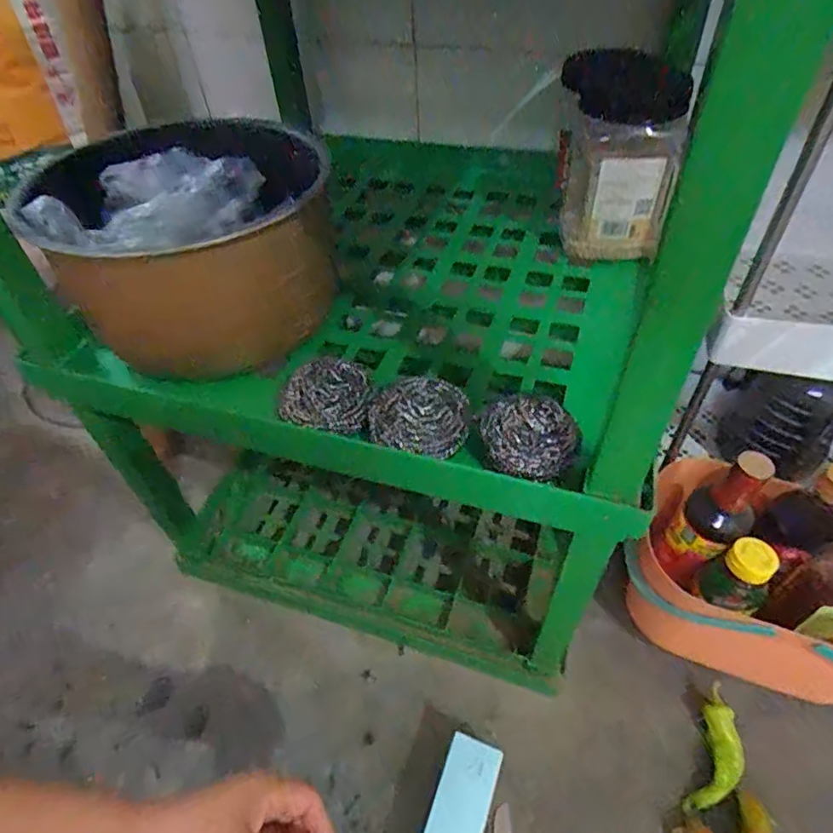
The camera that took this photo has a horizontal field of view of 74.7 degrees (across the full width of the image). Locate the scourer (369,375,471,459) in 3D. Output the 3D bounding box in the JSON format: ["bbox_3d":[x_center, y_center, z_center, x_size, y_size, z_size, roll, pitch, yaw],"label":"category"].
[{"bbox_3d":[0.002,-0.002,0.374,0.066,0.032,0.052,2,48,6],"label":"scourer"}]

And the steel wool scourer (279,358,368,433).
[{"bbox_3d":[-0.067,-0.017,0.397,0.059,0.026,0.055,-2,48,2],"label":"steel wool scourer"}]

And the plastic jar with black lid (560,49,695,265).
[{"bbox_3d":[0.185,-0.237,0.513,0.108,0.159,0.093,7,49,10],"label":"plastic jar with black lid"}]

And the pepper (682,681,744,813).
[{"bbox_3d":[0.298,0.329,0.538,0.039,0.018,0.120,20,52,20],"label":"pepper"}]

